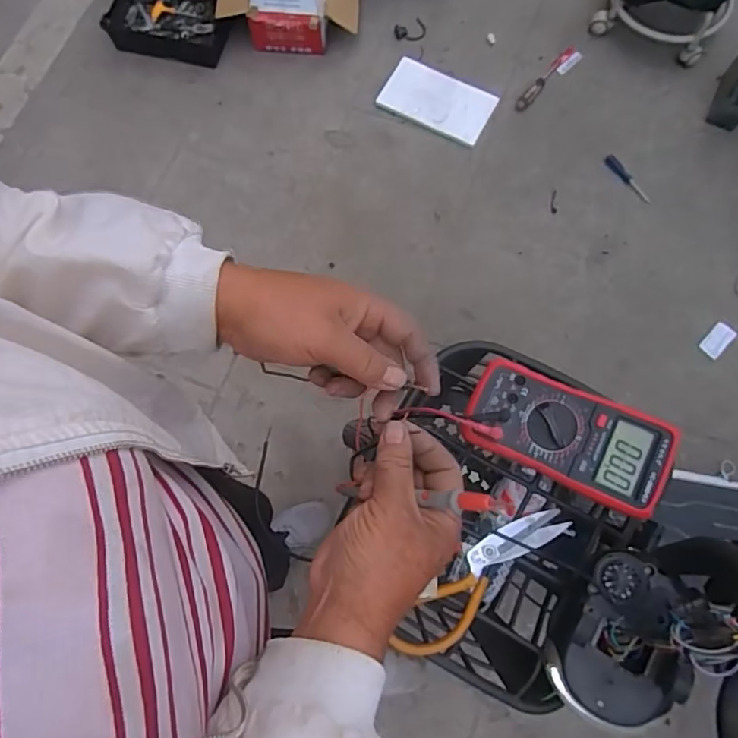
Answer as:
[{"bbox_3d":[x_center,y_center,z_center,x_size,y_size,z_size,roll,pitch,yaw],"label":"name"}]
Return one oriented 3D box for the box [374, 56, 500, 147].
[{"bbox_3d":[0.194,-0.765,1.549,0.301,0.021,0.199,28,77,8],"label":"box"}]

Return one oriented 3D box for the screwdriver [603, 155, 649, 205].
[{"bbox_3d":[0.703,-0.516,1.479,0.028,0.022,0.166,-36,76,-9],"label":"screwdriver"}]

